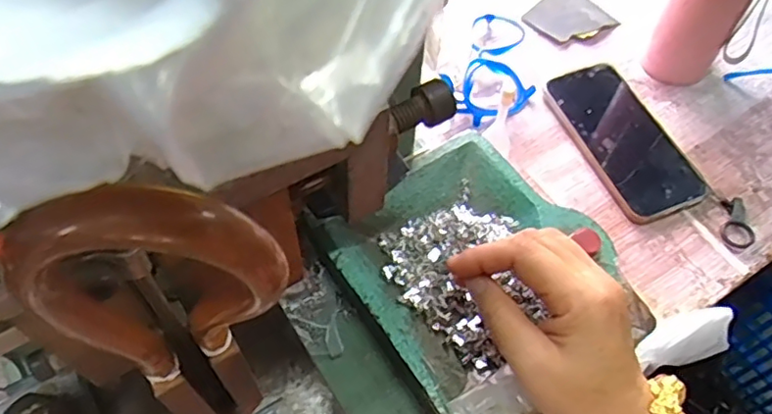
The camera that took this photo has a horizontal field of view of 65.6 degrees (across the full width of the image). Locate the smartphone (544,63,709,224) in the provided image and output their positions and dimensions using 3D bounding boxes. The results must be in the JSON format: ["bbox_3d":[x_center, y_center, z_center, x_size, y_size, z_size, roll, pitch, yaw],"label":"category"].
[{"bbox_3d":[0.210,-0.063,0.528,0.082,0.013,0.158,-19,60,-12],"label":"smartphone"}]

